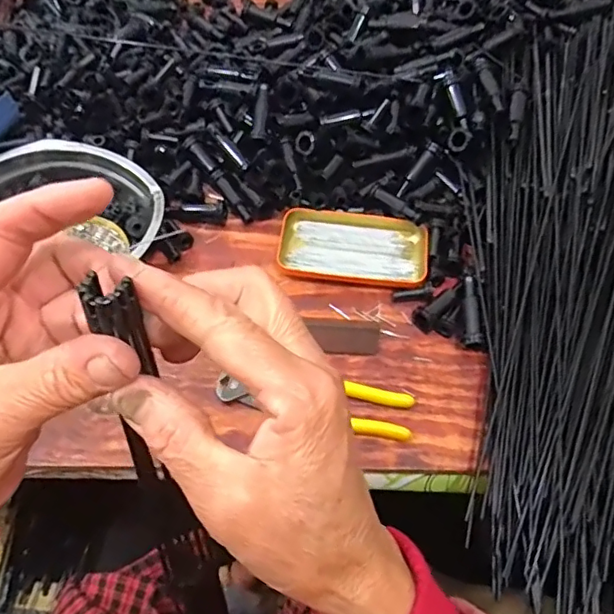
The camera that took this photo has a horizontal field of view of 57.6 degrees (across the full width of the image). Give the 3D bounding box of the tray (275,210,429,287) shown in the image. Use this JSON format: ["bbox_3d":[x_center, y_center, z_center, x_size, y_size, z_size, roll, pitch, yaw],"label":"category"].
[{"bbox_3d":[0.046,-0.060,0.552,0.142,0.019,0.077,9,60,5],"label":"tray"}]

